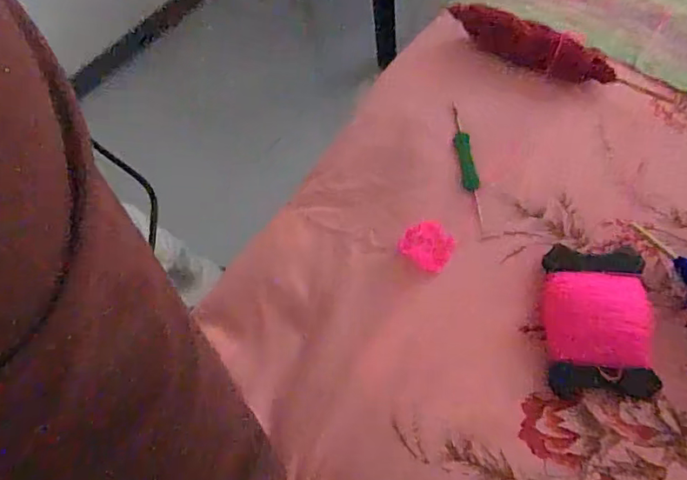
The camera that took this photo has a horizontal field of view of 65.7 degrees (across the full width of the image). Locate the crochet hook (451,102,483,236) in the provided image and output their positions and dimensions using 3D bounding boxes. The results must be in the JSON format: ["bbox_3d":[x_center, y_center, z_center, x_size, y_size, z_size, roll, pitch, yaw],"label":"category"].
[{"bbox_3d":[0.121,-0.073,0.520,0.014,0.016,0.140,-8,61,3],"label":"crochet hook"}]

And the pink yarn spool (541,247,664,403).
[{"bbox_3d":[0.208,0.062,0.437,0.079,0.017,0.124,3,62,9],"label":"pink yarn spool"}]

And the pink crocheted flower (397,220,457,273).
[{"bbox_3d":[0.077,0.006,0.486,0.046,0.020,0.037,35,71,23],"label":"pink crocheted flower"}]

